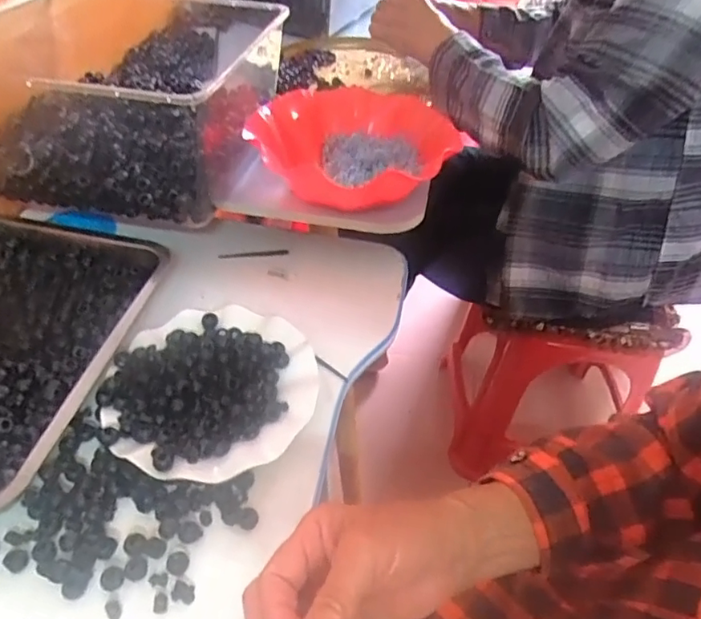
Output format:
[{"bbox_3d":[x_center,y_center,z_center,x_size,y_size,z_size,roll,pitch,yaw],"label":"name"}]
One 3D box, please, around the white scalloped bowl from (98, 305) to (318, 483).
[{"bbox_3d":[-0.122,0.067,0.498,0.177,0.034,0.175,2,46,-2],"label":"white scalloped bowl"}]

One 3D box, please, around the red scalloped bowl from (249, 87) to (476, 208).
[{"bbox_3d":[0.001,-0.191,0.627,0.213,0.054,0.223,2,46,-2],"label":"red scalloped bowl"}]

